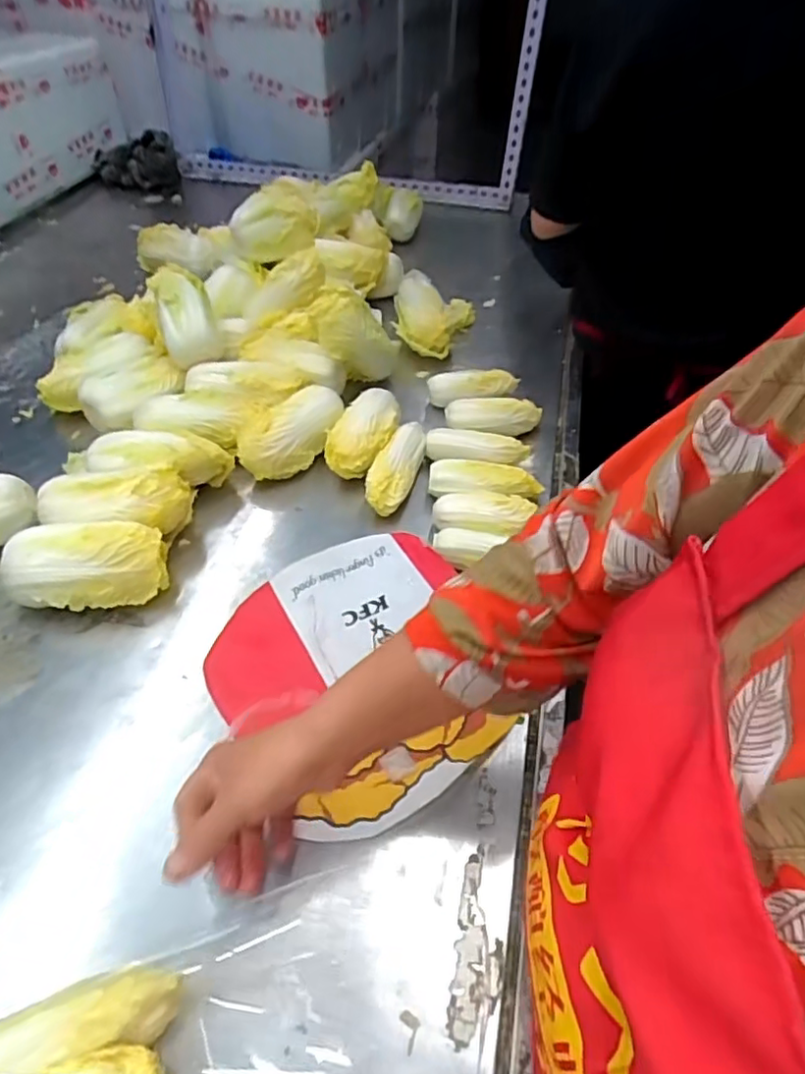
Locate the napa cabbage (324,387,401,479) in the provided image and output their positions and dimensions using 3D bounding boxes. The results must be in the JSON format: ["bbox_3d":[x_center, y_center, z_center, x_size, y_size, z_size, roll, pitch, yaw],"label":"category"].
[{"bbox_3d":[-0.045,-0.120,0.720,0.066,0.053,0.122,20,52,16],"label":"napa cabbage"}]

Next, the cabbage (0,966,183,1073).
[{"bbox_3d":[-0.197,0.291,0.357,0.127,0.053,0.037,-14,51,-13],"label":"cabbage"}]

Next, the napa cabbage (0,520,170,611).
[{"bbox_3d":[-0.295,0.026,0.578,0.134,0.069,0.075,-8,49,-8],"label":"napa cabbage"}]

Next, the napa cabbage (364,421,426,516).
[{"bbox_3d":[-0.006,-0.081,0.691,0.045,0.033,0.131,15,50,13],"label":"napa cabbage"}]

